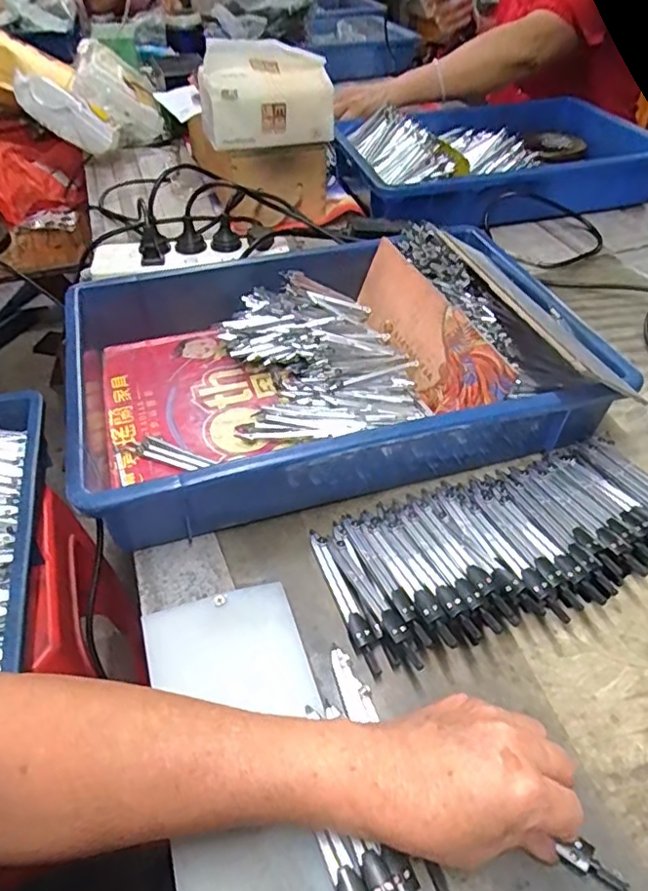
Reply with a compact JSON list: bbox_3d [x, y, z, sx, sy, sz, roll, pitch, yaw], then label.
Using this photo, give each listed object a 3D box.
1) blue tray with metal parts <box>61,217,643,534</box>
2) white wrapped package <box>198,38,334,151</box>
[{"bbox_3d":[-0.002,-0.086,0.522,0.424,0.108,0.292,-13,46,-12],"label":"blue tray with metal parts"},{"bbox_3d":[-0.069,-0.428,0.712,0.155,0.108,0.059,-19,48,-17],"label":"white wrapped package"}]

